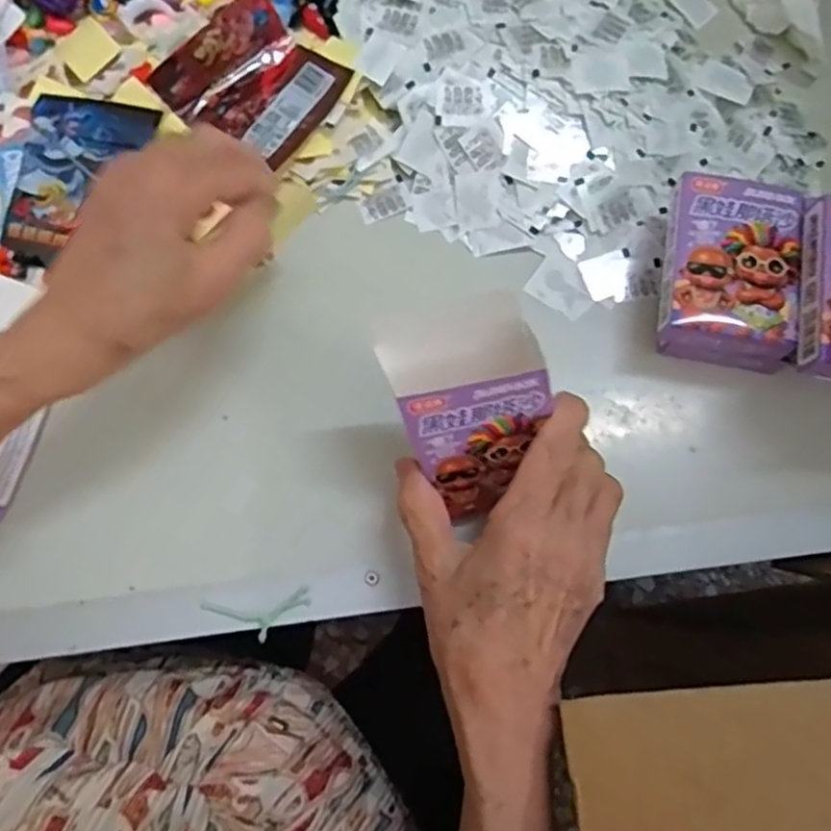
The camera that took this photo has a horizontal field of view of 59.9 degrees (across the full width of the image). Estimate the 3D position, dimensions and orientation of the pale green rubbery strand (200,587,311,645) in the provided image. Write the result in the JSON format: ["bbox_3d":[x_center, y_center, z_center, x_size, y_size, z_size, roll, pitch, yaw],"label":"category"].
[{"bbox_3d":[-0.081,0.103,0.368,0.054,0.004,0.023,-8,77,-4],"label":"pale green rubbery strand"}]

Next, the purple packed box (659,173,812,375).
[{"bbox_3d":[0.170,-0.079,0.396,0.071,0.042,0.090,11,76,0],"label":"purple packed box"}]

